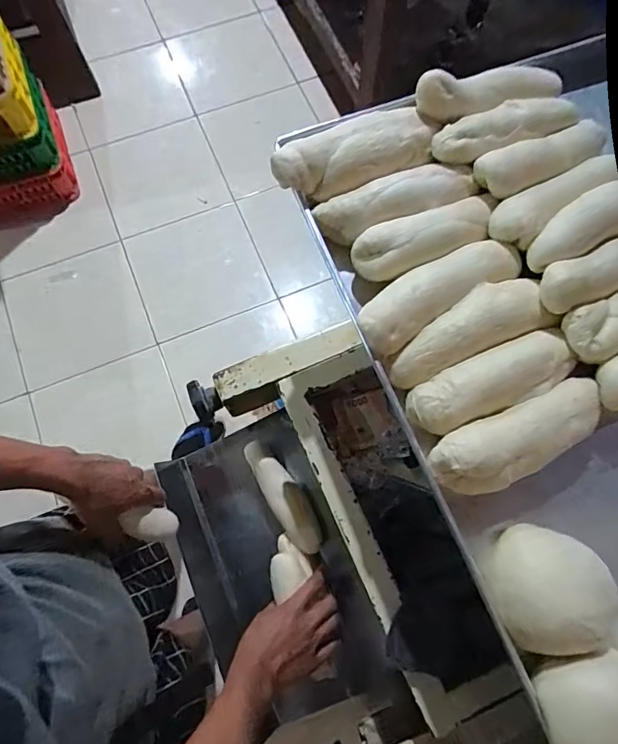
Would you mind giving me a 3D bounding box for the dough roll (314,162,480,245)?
[{"bbox_3d":[0.079,-0.151,0.412,0.143,0.032,0.039,-18,73,-6],"label":"dough roll"}]

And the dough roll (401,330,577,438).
[{"bbox_3d":[0.145,0.008,0.366,0.135,0.028,0.046,-22,74,-7],"label":"dough roll"}]

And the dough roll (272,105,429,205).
[{"bbox_3d":[0.040,-0.195,0.411,0.141,0.032,0.056,-22,74,-7],"label":"dough roll"}]

